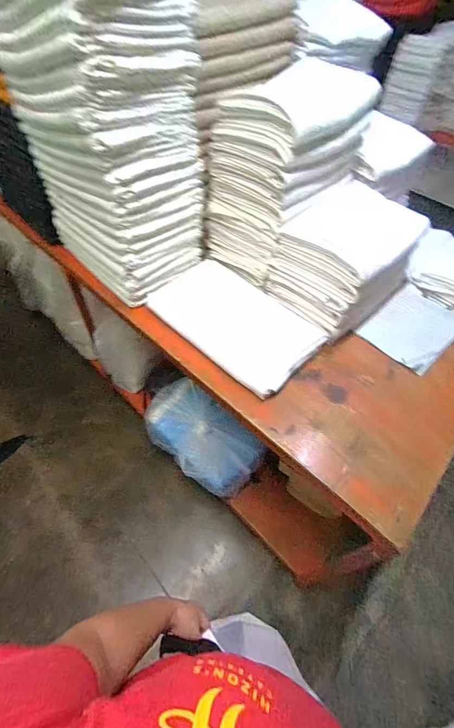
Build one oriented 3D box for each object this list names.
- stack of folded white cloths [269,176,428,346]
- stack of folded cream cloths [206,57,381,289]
[{"bbox_3d":[0.345,-0.307,0.924,0.271,0.232,0.420,38,59,24],"label":"stack of folded white cloths"},{"bbox_3d":[0.166,-0.545,0.930,0.268,0.414,0.408,37,59,23],"label":"stack of folded cream cloths"}]

